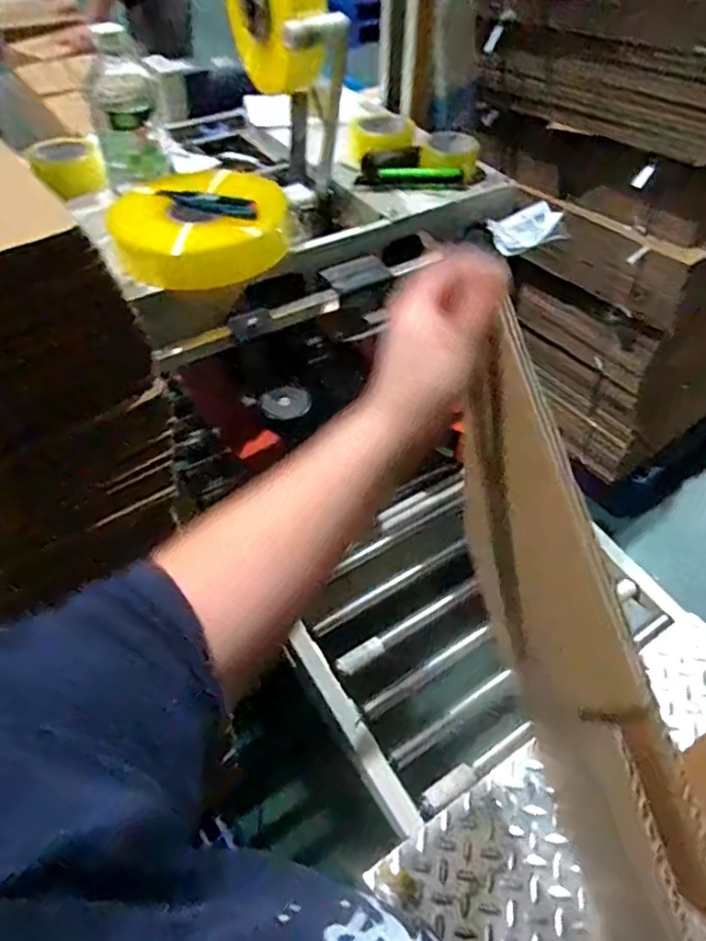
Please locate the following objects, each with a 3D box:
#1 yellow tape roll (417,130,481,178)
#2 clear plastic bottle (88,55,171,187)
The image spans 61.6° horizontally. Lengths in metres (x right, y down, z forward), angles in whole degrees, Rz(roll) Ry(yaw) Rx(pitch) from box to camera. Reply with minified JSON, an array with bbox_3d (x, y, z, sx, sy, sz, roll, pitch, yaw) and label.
[{"bbox_3d":[0.160,-0.518,0.970,0.088,0.046,0.088,-1,49,1],"label":"yellow tape roll"},{"bbox_3d":[-0.307,-0.474,0.813,0.096,0.155,0.099,-17,50,-13],"label":"clear plastic bottle"}]

